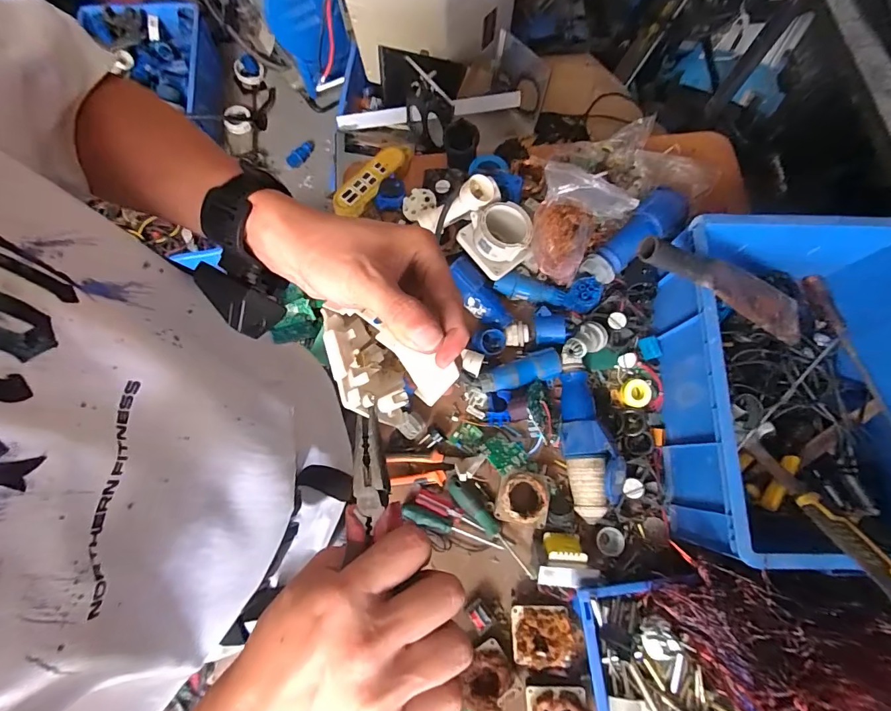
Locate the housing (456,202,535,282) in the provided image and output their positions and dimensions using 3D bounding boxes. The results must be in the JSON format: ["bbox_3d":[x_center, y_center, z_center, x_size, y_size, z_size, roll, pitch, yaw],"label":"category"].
[{"bbox_3d":[0.089,-0.203,0.719,0.109,0.078,0.104,-43,81,-11],"label":"housing"}]

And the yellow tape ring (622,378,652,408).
[{"bbox_3d":[0.326,0.065,0.729,0.047,0.009,0.047,-3,79,15],"label":"yellow tape ring"}]

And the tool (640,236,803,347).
[{"bbox_3d":[0.427,-0.097,0.639,0.374,0.034,0.074,15,74,-26],"label":"tool"}]

